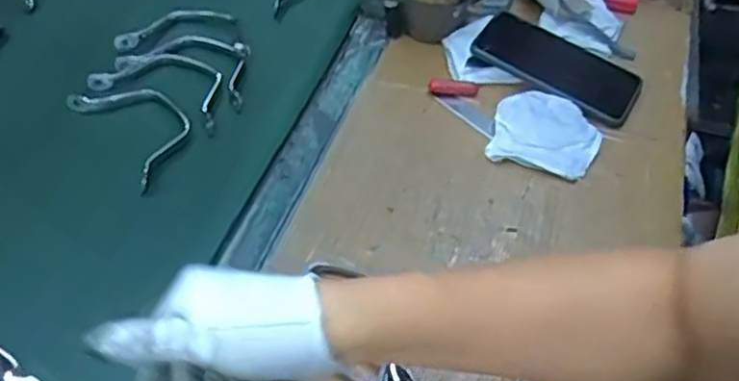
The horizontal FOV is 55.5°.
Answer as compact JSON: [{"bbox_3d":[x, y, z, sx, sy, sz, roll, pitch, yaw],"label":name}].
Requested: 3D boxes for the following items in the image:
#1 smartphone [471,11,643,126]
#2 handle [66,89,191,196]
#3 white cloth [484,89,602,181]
[{"bbox_3d":[0.188,-0.125,0.703,0.163,0.016,0.085,28,55,6],"label":"smartphone"},{"bbox_3d":[-0.213,-0.062,0.652,0.076,0.012,0.147,-33,56,-26],"label":"handle"},{"bbox_3d":[0.164,-0.056,0.649,0.095,0.025,0.081,13,49,12],"label":"white cloth"}]

